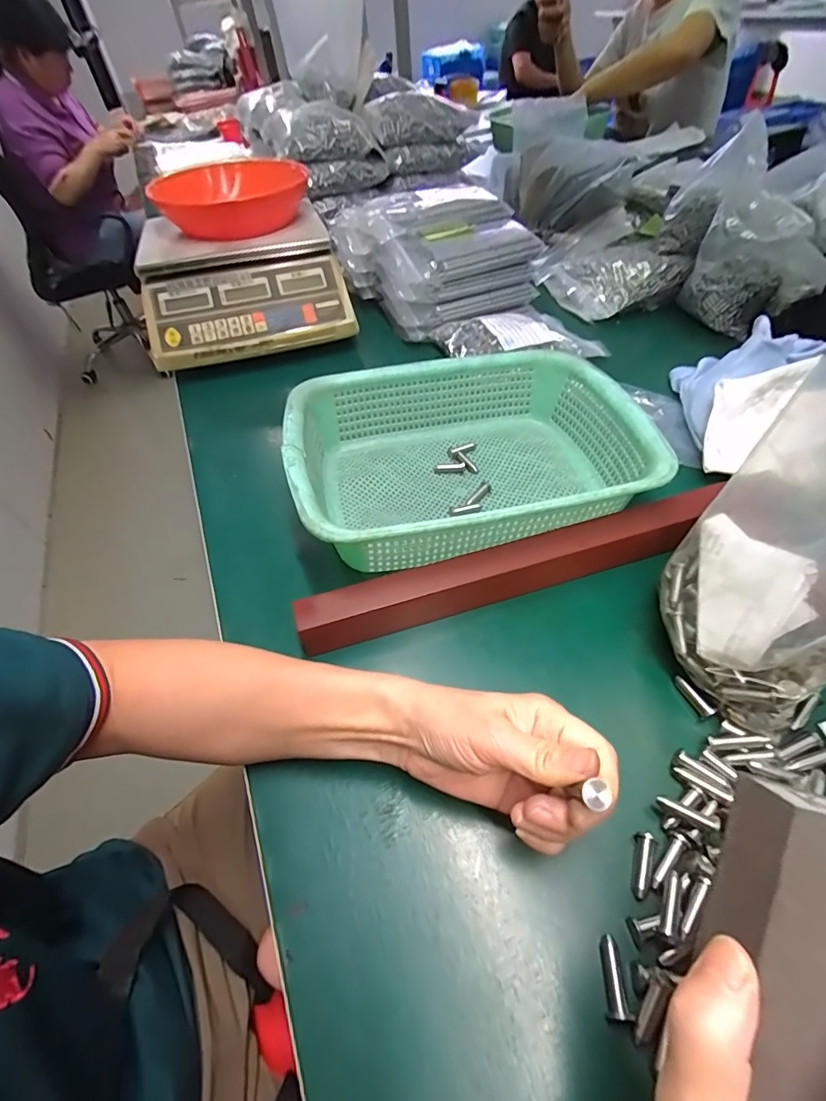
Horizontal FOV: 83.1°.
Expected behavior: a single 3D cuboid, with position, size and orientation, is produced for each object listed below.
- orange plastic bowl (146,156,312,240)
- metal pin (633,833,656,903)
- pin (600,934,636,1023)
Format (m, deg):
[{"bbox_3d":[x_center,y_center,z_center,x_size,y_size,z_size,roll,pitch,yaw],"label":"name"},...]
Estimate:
[{"bbox_3d":[-0.263,-0.517,0.690,0.204,0.063,0.227,-11,51,-3],"label":"orange plastic bowl"},{"bbox_3d":[0.122,0.168,0.248,0.009,0.012,0.030,11,53,14],"label":"metal pin"},{"bbox_3d":[0.094,0.199,0.218,0.010,0.006,0.030,1,52,6],"label":"pin"}]

